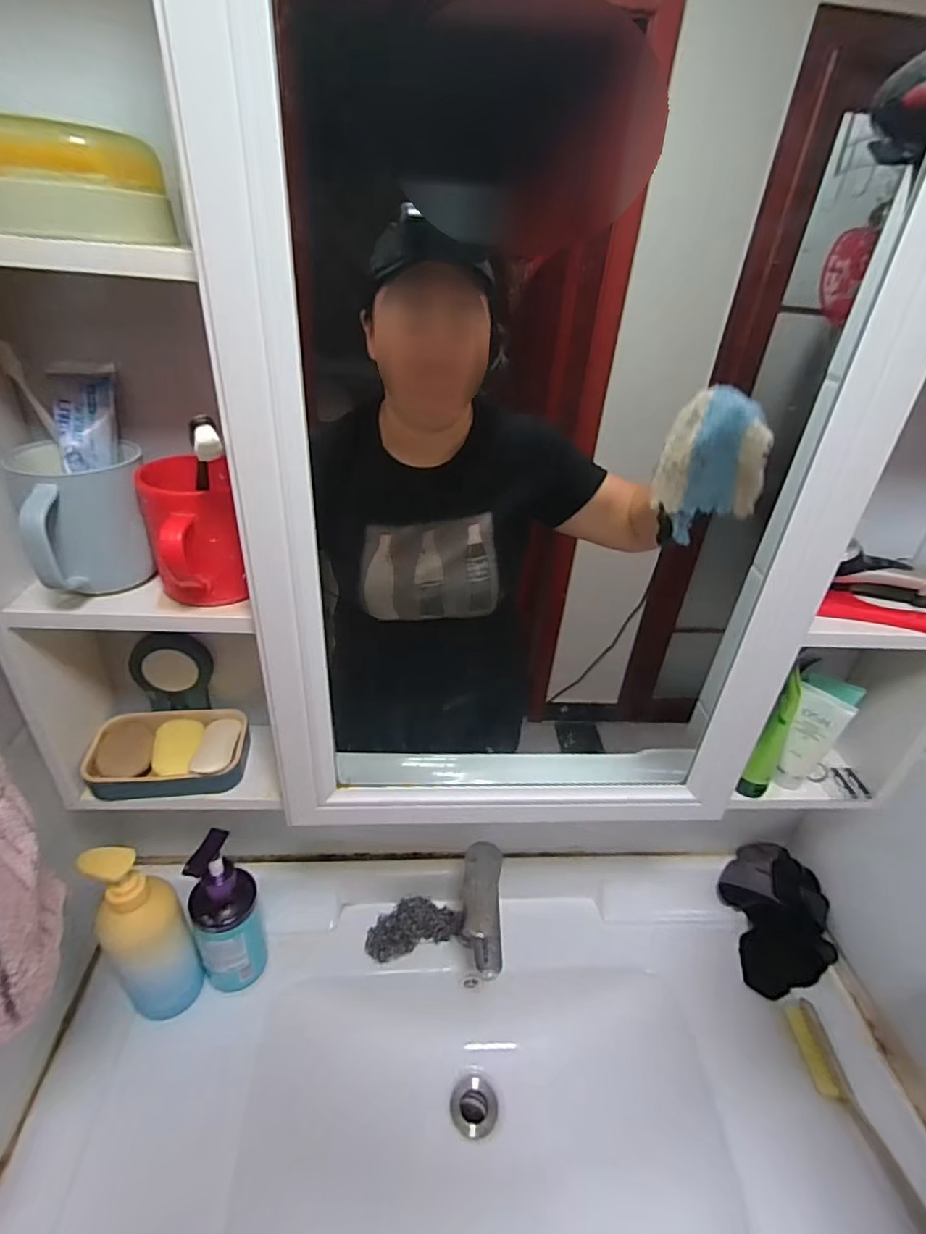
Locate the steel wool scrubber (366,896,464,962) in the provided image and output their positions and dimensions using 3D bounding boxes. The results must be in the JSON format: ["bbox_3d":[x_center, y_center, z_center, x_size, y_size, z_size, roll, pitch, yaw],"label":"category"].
[{"bbox_3d":[-0.064,0.392,0.739,0.117,0.024,0.055,-8,35,-20],"label":"steel wool scrubber"}]

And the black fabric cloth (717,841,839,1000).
[{"bbox_3d":[0.415,0.390,0.772,0.107,0.091,0.170,1,33,-6],"label":"black fabric cloth"}]

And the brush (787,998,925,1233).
[{"bbox_3d":[0.417,0.533,0.607,0.034,0.019,0.222,0,33,-8],"label":"brush"}]

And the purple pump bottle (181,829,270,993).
[{"bbox_3d":[-0.260,0.322,0.634,0.066,0.225,0.070,-12,37,-25],"label":"purple pump bottle"}]

